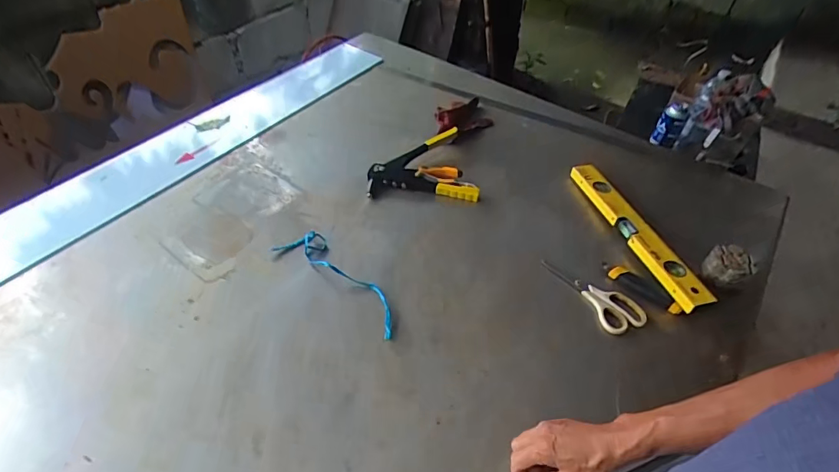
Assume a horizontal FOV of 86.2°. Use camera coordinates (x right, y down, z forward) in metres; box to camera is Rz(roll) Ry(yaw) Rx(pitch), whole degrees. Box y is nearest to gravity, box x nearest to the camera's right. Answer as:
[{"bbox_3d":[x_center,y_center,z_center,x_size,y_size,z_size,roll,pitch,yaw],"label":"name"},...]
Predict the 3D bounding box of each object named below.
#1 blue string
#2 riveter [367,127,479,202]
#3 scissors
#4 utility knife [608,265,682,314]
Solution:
[{"bbox_3d":[-0.130,0.069,0.777,0.268,0.018,0.084,31,53,23],"label":"blue string"},{"bbox_3d":[0.005,-0.161,0.986,0.230,0.034,0.197,0,48,-3],"label":"riveter"},{"bbox_3d":[0.300,0.094,0.777,0.076,0.011,0.181,-31,56,-27],"label":"scissors"},{"bbox_3d":[0.396,0.090,0.784,0.124,0.012,0.038,33,55,25],"label":"utility knife"}]

